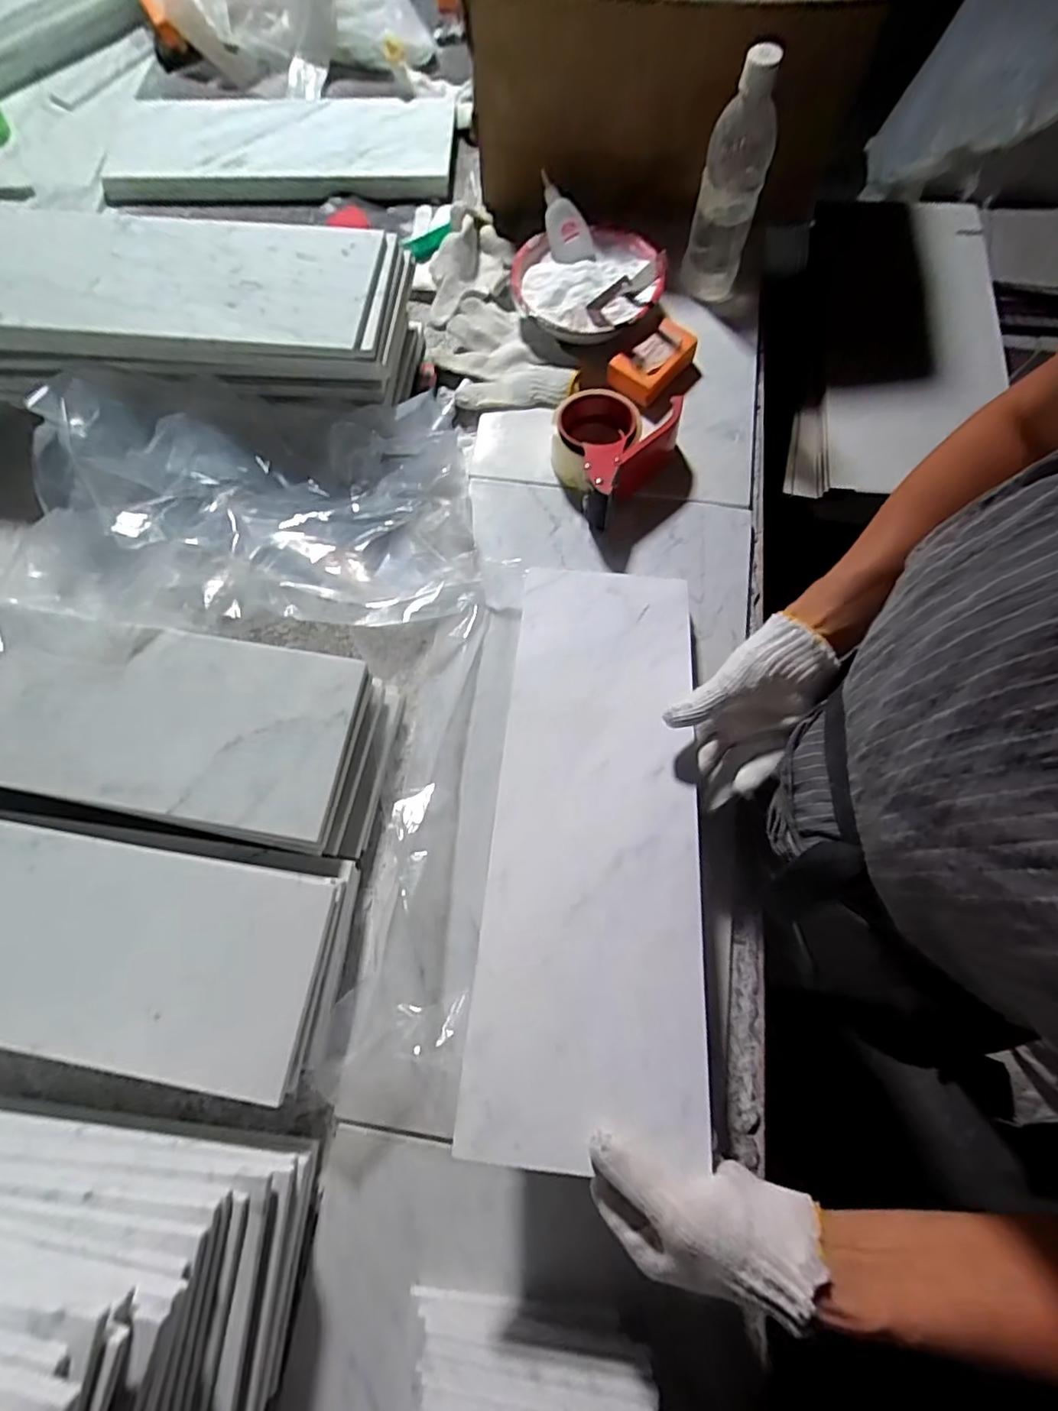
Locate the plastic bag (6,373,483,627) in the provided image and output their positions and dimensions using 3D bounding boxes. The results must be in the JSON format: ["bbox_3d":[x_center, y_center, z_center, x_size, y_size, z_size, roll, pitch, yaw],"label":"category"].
[{"bbox_3d":[-0.272,-0.204,0.582,0.417,0.089,0.261,-4,75,0],"label":"plastic bag"}]

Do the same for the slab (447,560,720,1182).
[{"bbox_3d":[0.053,0.073,0.454,0.149,0.016,0.444,5,61,2],"label":"slab"}]

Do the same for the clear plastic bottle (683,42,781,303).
[{"bbox_3d":[0.211,-0.539,0.613,0.064,0.193,0.057,15,76,5],"label":"clear plastic bottle"}]

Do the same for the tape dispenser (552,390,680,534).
[{"bbox_3d":[0.078,-0.272,0.612,0.107,0.065,0.142,40,79,11],"label":"tape dispenser"}]

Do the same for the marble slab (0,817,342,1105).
[{"bbox_3d":[-0.411,0.174,0.463,0.495,0.019,0.155,8,75,3],"label":"marble slab"}]

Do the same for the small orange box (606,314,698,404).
[{"bbox_3d":[0.142,-0.384,0.658,0.106,0.030,0.058,-40,78,-9],"label":"small orange box"}]

